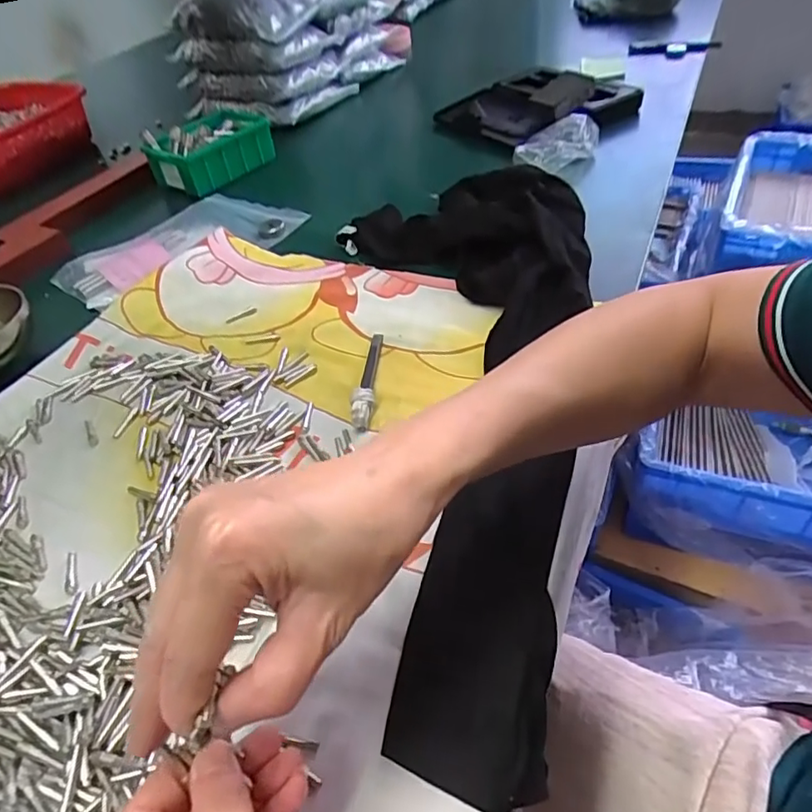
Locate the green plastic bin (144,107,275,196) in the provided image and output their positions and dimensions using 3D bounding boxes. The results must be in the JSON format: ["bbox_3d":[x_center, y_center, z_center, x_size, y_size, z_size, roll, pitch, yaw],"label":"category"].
[{"bbox_3d":[-0.251,-0.334,0.740,0.086,0.062,0.147,32,56,33],"label":"green plastic bin"}]

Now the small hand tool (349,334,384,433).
[{"bbox_3d":[-0.028,-0.026,0.428,0.015,0.018,0.108,0,44,6],"label":"small hand tool"}]

